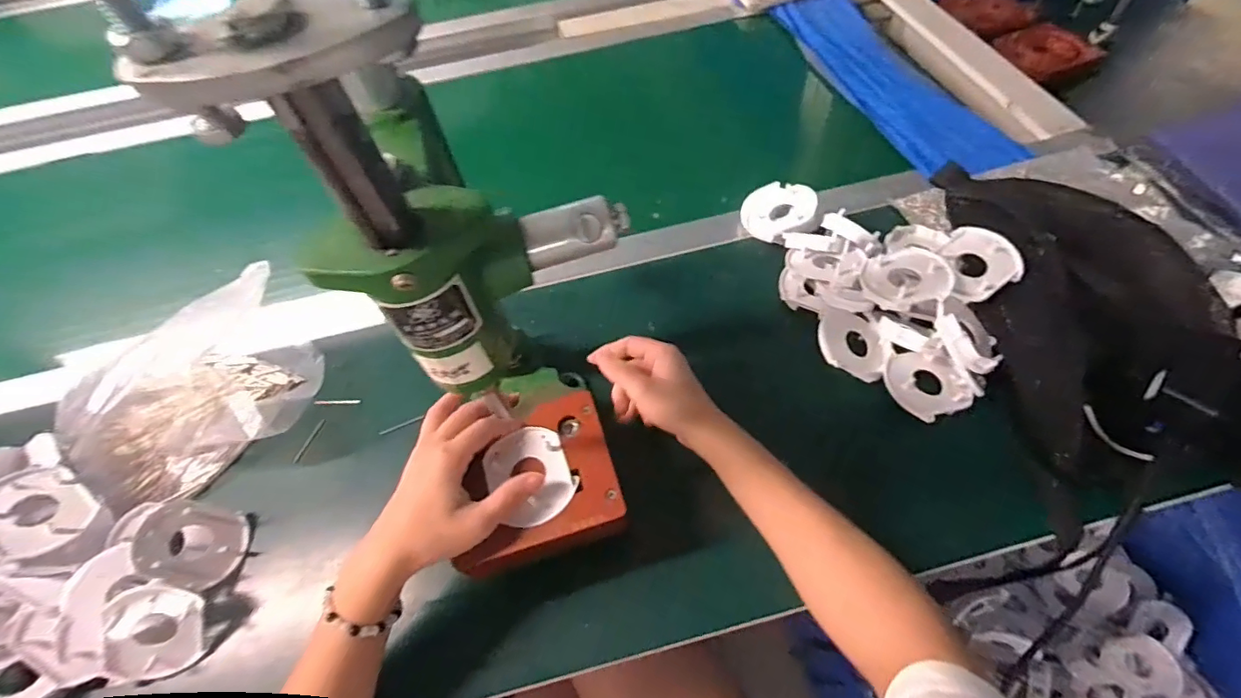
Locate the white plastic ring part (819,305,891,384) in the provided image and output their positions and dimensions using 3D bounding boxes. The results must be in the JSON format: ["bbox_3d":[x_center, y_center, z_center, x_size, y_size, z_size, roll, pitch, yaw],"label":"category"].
[{"bbox_3d":[0.200,-0.006,0.457,0.061,0.009,0.057,27,62,-1],"label":"white plastic ring part"}]

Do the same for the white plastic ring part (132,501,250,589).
[{"bbox_3d":[-0.327,0.149,0.401,0.022,0.068,0.057,-29,35,36],"label":"white plastic ring part"}]

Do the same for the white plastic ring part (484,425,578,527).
[{"bbox_3d":[-0.063,0.088,0.372,0.057,0.011,0.067,-31,60,-14],"label":"white plastic ring part"}]

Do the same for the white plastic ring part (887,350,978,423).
[{"bbox_3d":[0.253,0.028,0.437,0.062,0.014,0.060,0,55,0],"label":"white plastic ring part"}]

